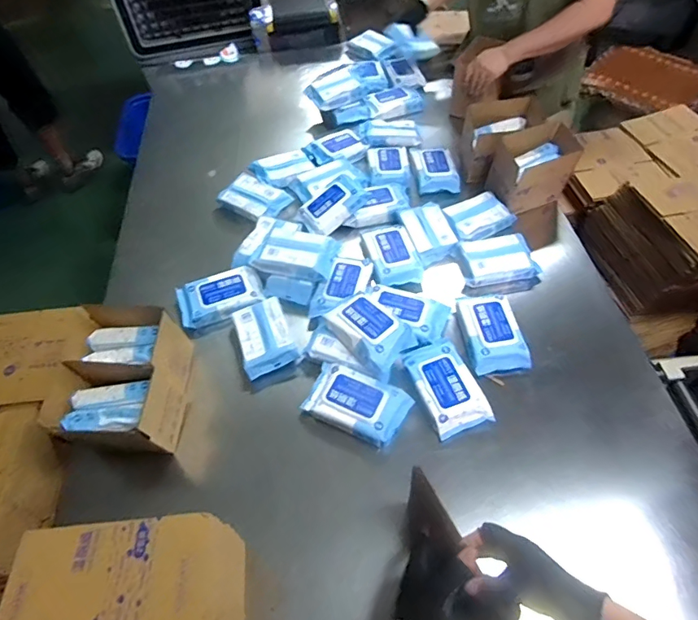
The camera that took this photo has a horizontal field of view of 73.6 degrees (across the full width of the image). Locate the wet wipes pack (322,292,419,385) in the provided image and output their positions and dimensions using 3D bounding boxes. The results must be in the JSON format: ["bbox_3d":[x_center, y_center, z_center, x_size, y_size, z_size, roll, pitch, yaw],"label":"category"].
[{"bbox_3d":[0.045,0.041,0.885,0.111,0.049,0.164,-33,58,-19],"label":"wet wipes pack"}]

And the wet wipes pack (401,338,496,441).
[{"bbox_3d":[0.175,0.135,0.849,0.105,0.035,0.170,-21,55,-11],"label":"wet wipes pack"}]

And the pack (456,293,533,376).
[{"bbox_3d":[0.279,0.041,0.921,0.112,0.049,0.176,-9,54,-3],"label":"pack"}]

